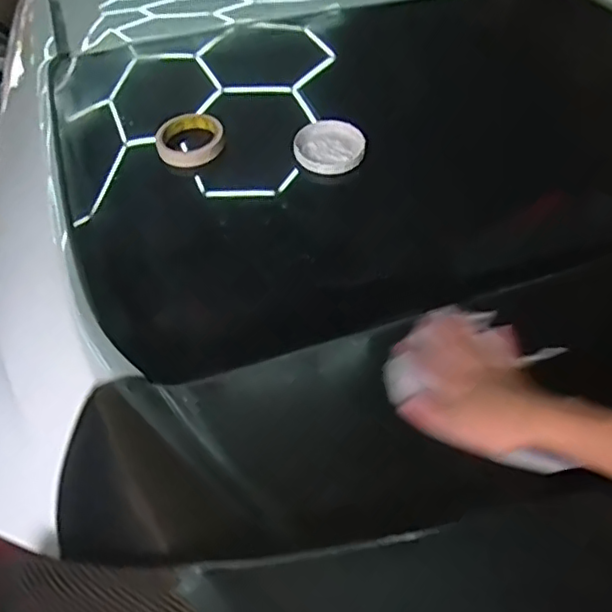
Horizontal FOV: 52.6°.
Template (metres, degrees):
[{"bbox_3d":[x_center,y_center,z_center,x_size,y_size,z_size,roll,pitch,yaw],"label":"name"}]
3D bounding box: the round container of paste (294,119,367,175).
[{"bbox_3d":[0.033,-0.221,0.856,0.101,0.011,0.096,-4,58,6],"label":"round container of paste"}]

